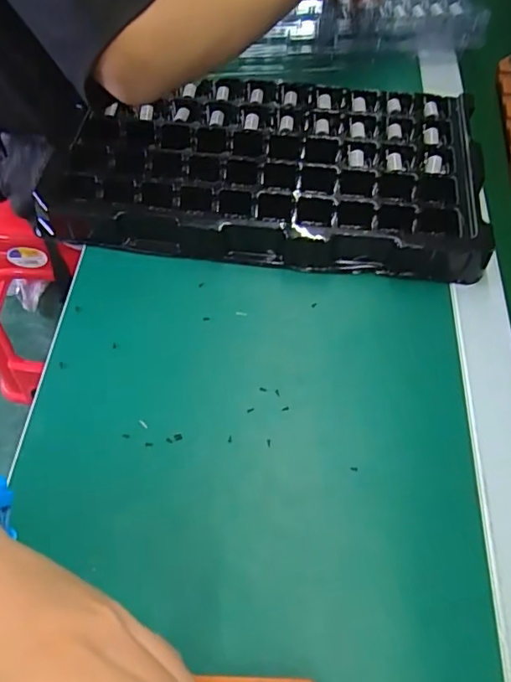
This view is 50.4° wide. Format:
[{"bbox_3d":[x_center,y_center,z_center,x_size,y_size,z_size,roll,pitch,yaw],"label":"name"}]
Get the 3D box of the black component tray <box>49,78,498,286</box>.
[{"bbox_3d":[0.013,-0.157,0.478,0.350,0.038,0.206,7,58,3],"label":"black component tray"}]

